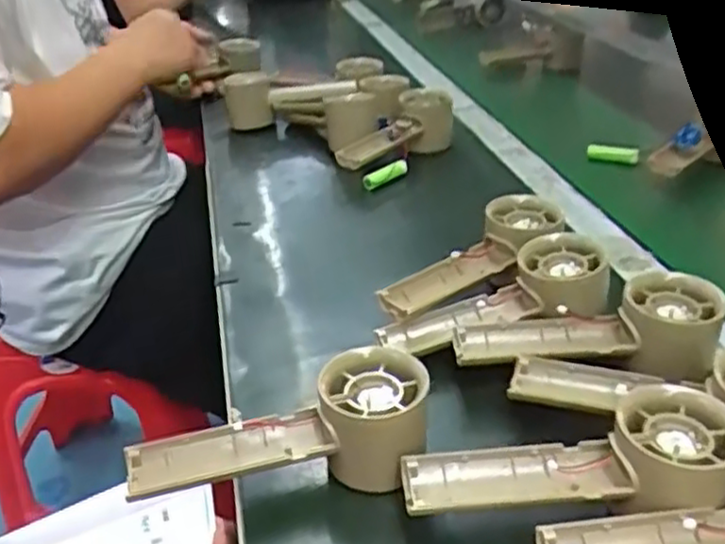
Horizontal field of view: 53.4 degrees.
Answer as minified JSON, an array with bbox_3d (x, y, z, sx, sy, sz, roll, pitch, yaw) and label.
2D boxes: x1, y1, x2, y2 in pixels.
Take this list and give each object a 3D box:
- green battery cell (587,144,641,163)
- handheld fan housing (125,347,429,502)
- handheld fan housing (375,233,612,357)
[{"bbox_3d":[0.259,-0.123,0.748,0.051,0.017,0.017,4,31,11],"label":"green battery cell"},{"bbox_3d":[-0.043,0.087,0.382,0.151,0.061,0.062,-3,31,0],"label":"handheld fan housing"},{"bbox_3d":[0.088,0.024,0.471,0.154,0.038,0.061,-20,32,-2],"label":"handheld fan housing"}]

